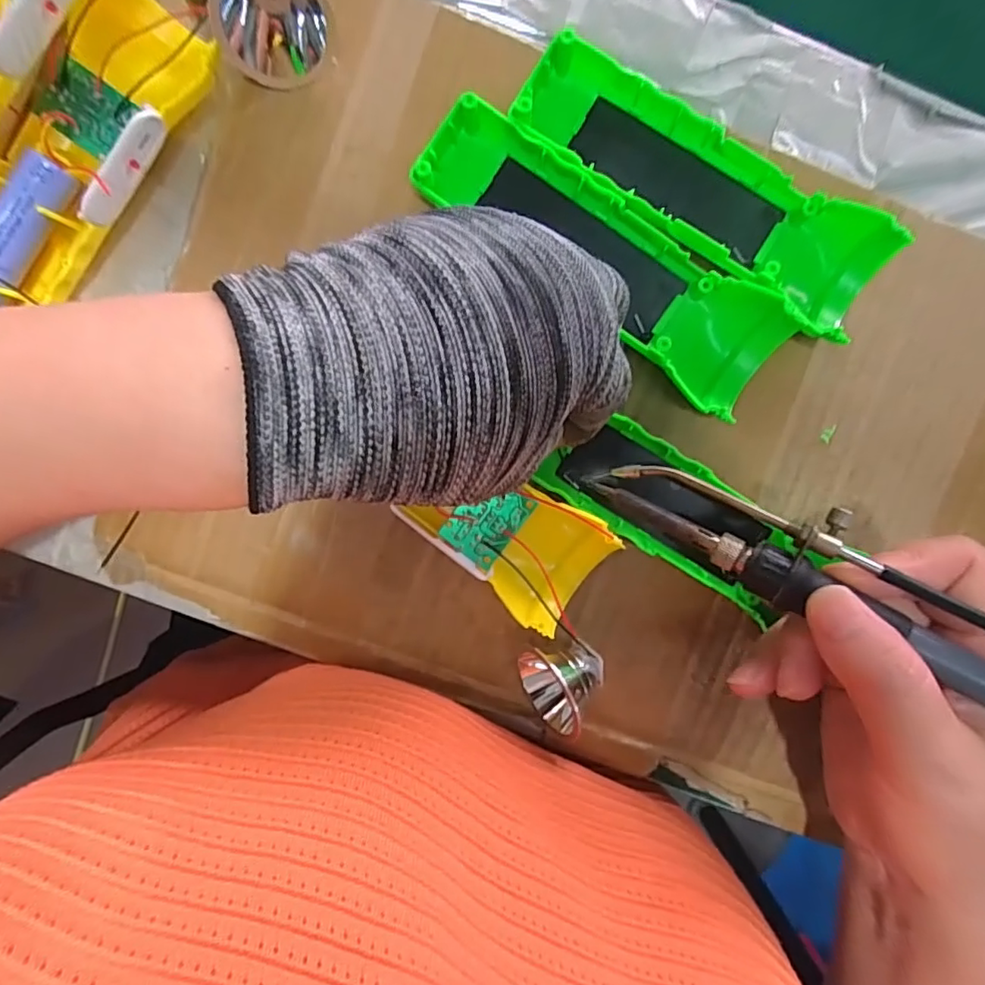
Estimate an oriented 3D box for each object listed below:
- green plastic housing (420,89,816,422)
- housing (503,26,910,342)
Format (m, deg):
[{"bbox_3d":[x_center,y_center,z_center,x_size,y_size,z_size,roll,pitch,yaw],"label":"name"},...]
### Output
[{"bbox_3d":[0.046,-0.098,0.236,0.161,0.028,0.051,37,93,-4],"label":"green plastic housing"},{"bbox_3d":[0.086,-0.123,0.237,0.161,0.030,0.049,31,94,-4],"label":"housing"}]

